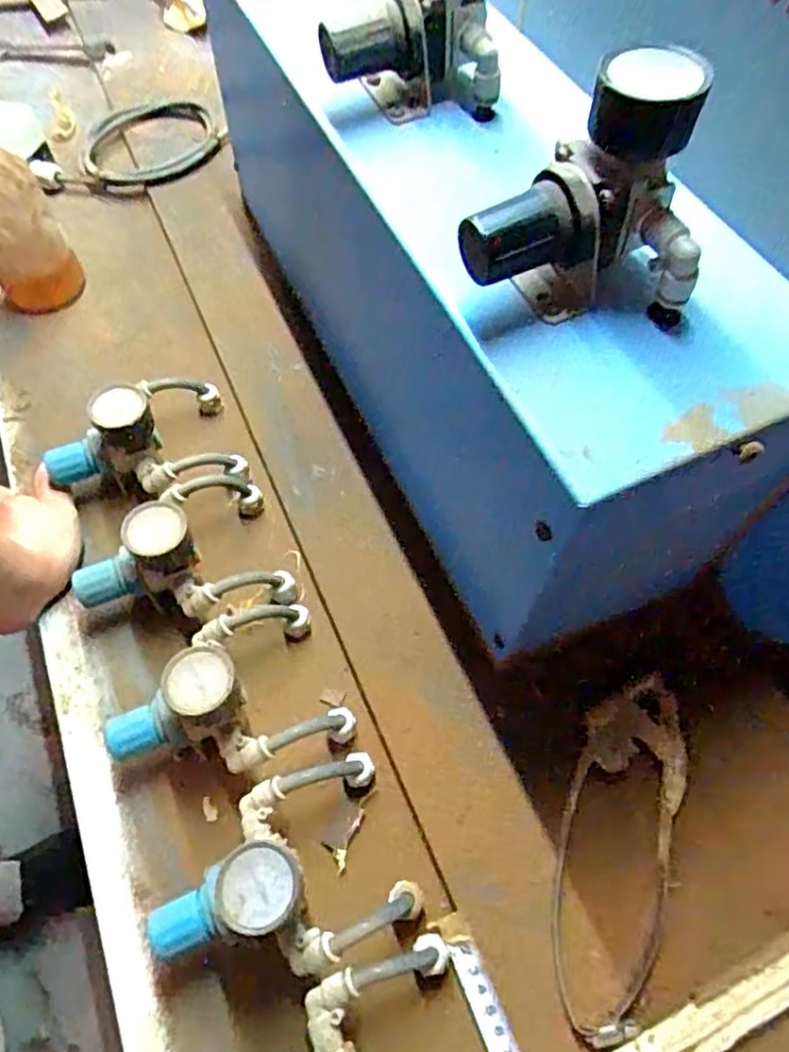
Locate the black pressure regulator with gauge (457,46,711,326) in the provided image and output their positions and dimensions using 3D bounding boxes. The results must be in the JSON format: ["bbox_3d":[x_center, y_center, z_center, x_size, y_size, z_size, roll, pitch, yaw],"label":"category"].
[{"bbox_3d":[0.080,-0.139,0.272,0.094,0.081,0.060,8,61,3],"label":"black pressure regulator with gauge"}]

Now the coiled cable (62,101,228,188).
[{"bbox_3d":[-0.270,-0.425,0.717,0.170,0.027,0.143,-8,62,-5],"label":"coiled cable"}]

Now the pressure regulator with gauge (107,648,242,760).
[{"bbox_3d":[-0.132,0.117,0.397,0.087,0.083,0.042,-29,65,-16],"label":"pressure regulator with gauge"}]

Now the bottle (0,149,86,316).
[{"bbox_3d":[-0.331,-0.256,0.558,0.067,0.168,0.057,-2,61,-2],"label":"bottle"}]

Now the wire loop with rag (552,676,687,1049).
[{"bbox_3d":[0.133,0.188,0.388,0.063,0.021,0.196,15,62,7],"label":"wire loop with rag"}]

